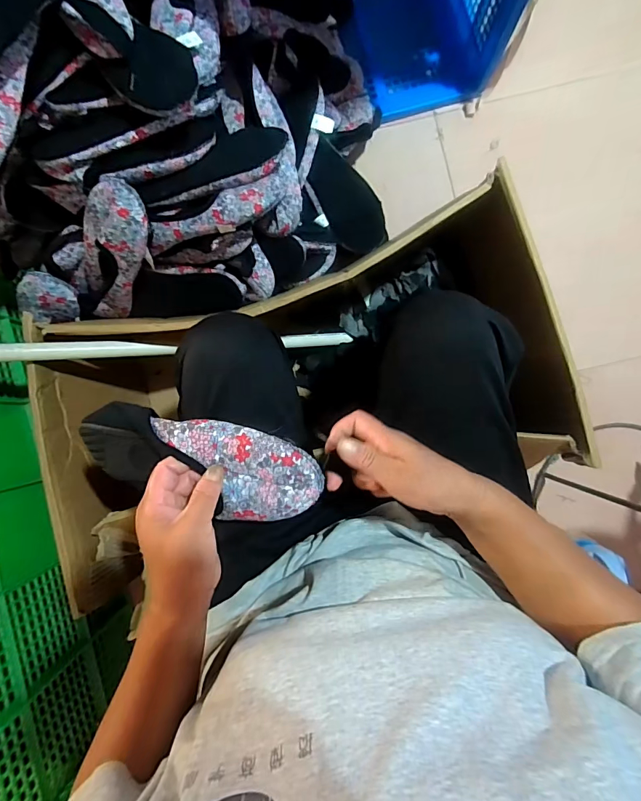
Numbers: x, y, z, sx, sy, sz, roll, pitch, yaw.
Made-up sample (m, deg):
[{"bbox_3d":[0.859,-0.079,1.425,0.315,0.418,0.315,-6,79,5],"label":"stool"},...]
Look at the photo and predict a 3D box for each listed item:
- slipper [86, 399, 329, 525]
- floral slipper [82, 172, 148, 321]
[{"bbox_3d":[-0.123,0.060,0.382,0.243,0.041,0.089,10,89,10],"label":"slipper"},{"bbox_3d":[-0.306,-0.208,0.592,0.091,0.232,0.045,47,49,2],"label":"floral slipper"}]

